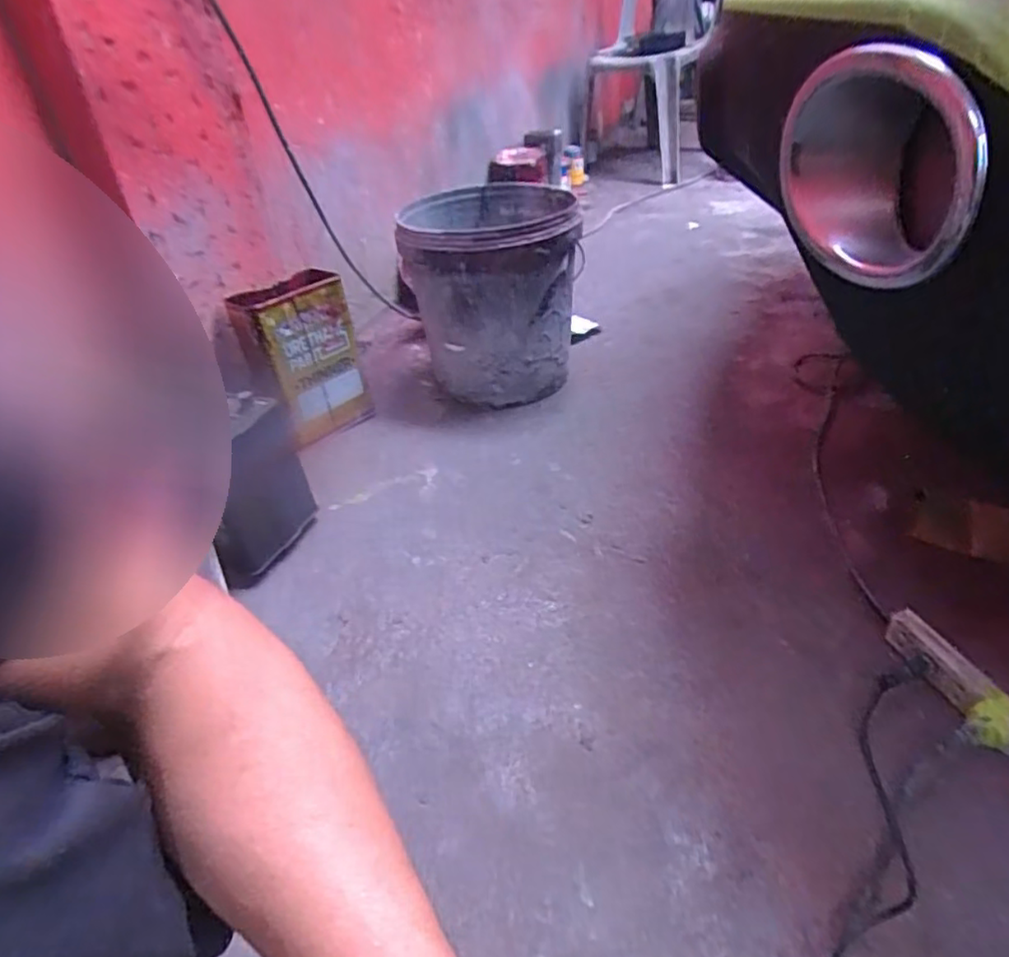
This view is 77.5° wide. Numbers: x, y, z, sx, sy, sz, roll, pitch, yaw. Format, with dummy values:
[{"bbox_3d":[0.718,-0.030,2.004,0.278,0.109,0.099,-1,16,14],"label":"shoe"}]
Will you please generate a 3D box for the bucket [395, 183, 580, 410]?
[{"bbox_3d":[-0.015,-0.331,1.160,0.289,0.318,0.312,-7,36,0],"label":"bucket"}]

